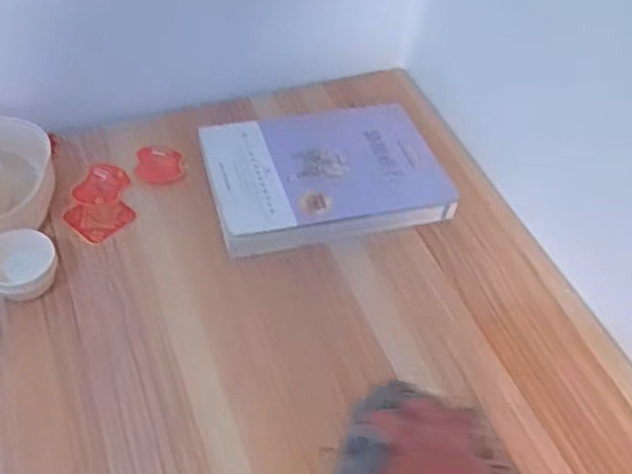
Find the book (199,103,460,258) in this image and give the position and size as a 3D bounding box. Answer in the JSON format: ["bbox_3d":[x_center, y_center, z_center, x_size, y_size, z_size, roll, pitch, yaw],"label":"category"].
[{"bbox_3d":[0.006,-0.073,0.681,0.233,0.028,0.177,-12,53,-15],"label":"book"}]

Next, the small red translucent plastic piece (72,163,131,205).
[{"bbox_3d":[-0.218,-0.052,0.659,0.045,0.004,0.053,17,53,-1],"label":"small red translucent plastic piece"}]

